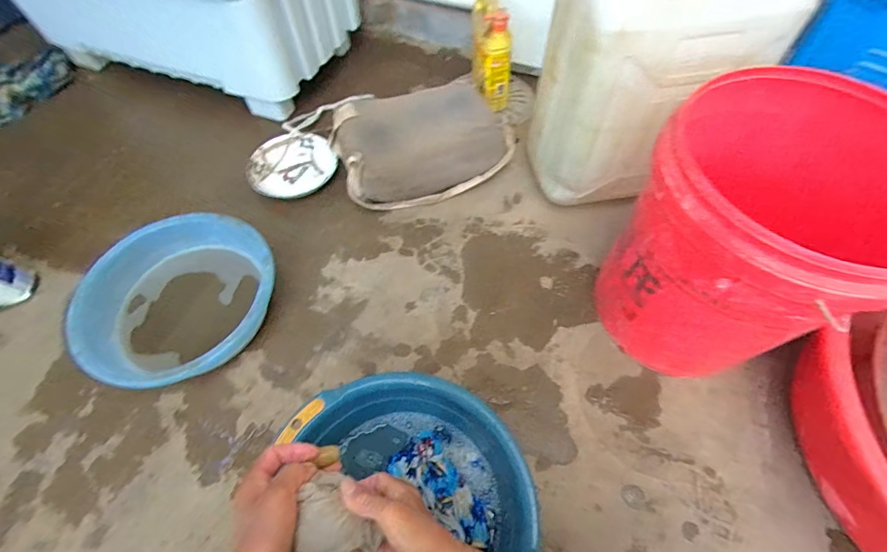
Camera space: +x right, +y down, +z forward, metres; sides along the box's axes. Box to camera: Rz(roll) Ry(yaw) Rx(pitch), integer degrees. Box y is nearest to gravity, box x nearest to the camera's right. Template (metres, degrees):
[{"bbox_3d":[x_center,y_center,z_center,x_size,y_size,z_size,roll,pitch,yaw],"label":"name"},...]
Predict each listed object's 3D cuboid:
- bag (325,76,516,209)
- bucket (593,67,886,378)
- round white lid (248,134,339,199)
[{"bbox_3d":[-0.052,-0.290,0.902,0.349,0.123,0.238,-20,62,-10],"label":"bag"},{"bbox_3d":[0.406,-0.037,0.595,0.298,0.356,0.304,0,60,0],"label":"bucket"},{"bbox_3d":[-0.342,-0.250,0.937,0.186,0.040,0.177,-1,60,1],"label":"round white lid"}]

